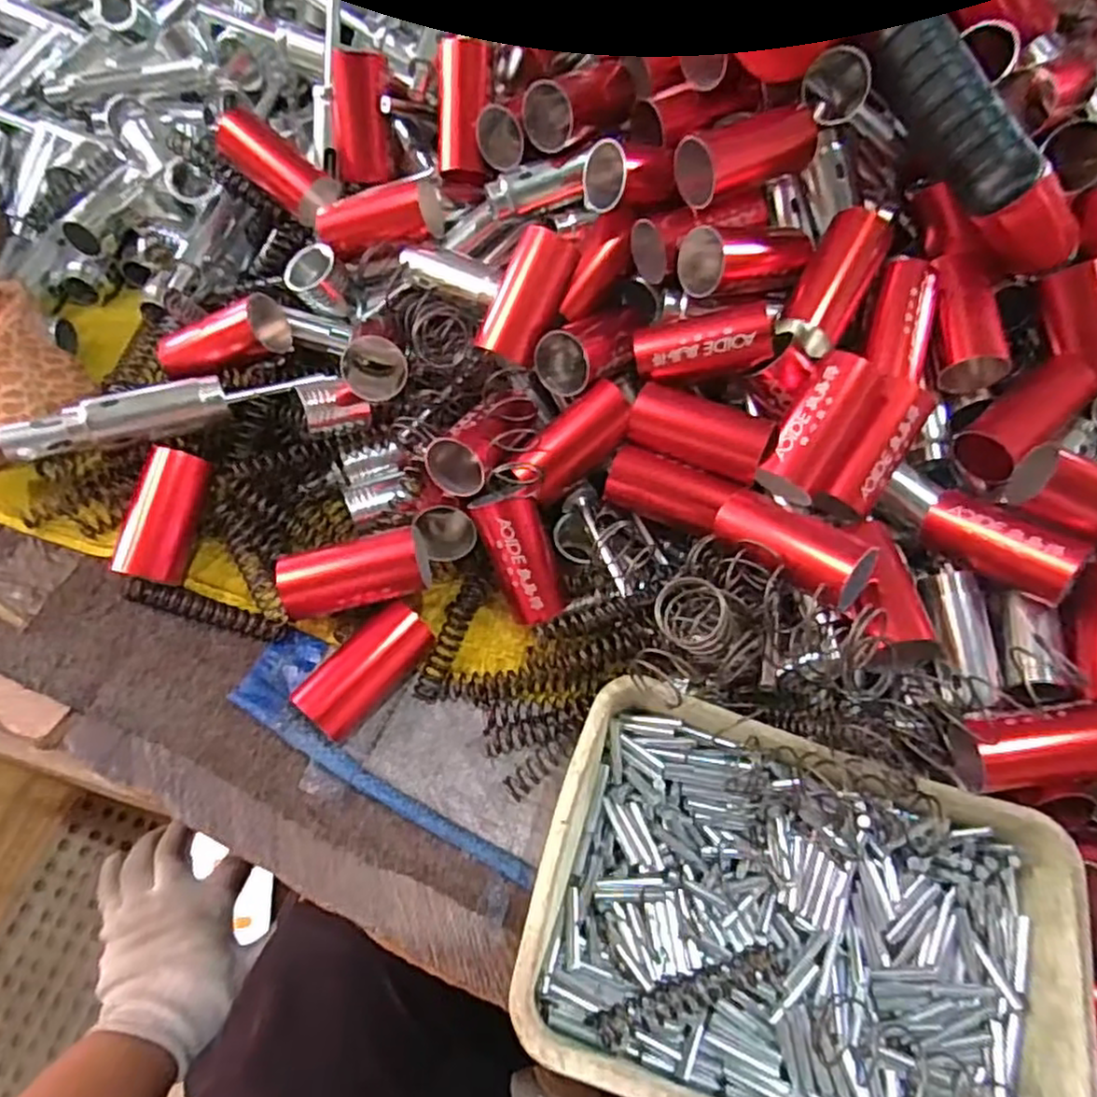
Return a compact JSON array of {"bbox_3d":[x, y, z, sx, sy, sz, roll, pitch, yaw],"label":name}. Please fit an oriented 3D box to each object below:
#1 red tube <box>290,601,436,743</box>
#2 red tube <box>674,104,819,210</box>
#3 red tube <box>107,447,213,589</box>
[{"bbox_3d":[-0.080,0.053,0.304,0.026,0.022,0.061,40,66,15],"label":"red tube"},{"bbox_3d":[0.093,-0.186,0.325,0.063,0.026,0.026,-25,67,-17],"label":"red tube"},{"bbox_3d":[-0.182,-0.016,0.330,0.025,0.021,0.061,11,80,2],"label":"red tube"}]

